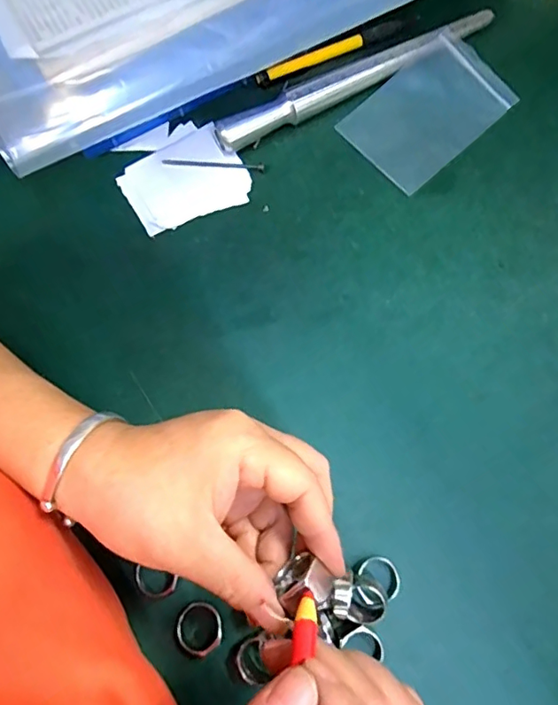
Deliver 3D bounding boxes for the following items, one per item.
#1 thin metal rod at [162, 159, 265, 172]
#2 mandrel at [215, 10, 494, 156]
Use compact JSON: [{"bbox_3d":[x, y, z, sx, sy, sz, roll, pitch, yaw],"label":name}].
[{"bbox_3d":[-0.049,-0.139,0.371,0.075,0.005,0.006,3,74,0],"label":"thin metal rod"},{"bbox_3d":[0.062,-0.206,0.376,0.235,0.023,0.017,-28,77,-8],"label":"mandrel"}]

